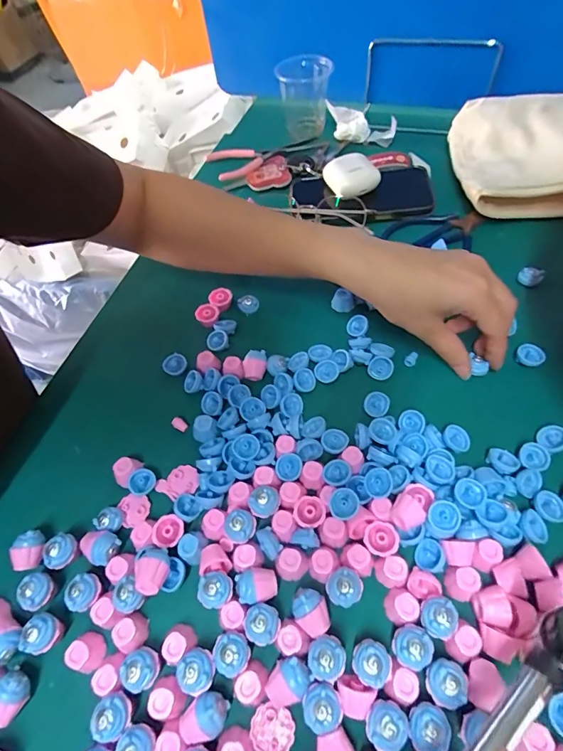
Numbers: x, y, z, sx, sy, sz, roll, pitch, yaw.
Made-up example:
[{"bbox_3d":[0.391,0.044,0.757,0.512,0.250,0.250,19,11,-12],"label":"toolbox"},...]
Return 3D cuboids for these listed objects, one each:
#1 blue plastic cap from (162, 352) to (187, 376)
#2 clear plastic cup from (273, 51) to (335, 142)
[{"bbox_3d":[-0.090,-0.009,0.345,0.019,0.010,0.019,-3,57,5],"label":"blue plastic cap"},{"bbox_3d":[0.028,-0.346,0.505,0.065,0.066,0.078,-5,57,4],"label":"clear plastic cup"}]

